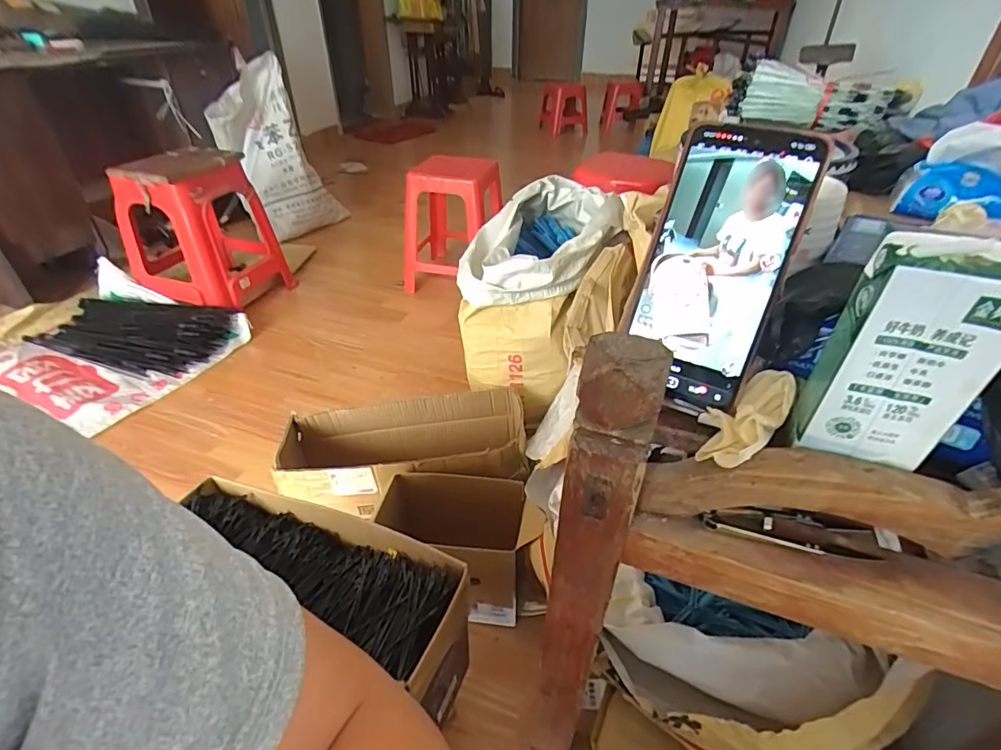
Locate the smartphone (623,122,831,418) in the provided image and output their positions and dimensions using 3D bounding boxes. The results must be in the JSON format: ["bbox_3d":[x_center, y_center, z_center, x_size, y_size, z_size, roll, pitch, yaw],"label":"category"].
[{"bbox_3d":[0.127,-0.063,0.302,0.081,0.163,0.006,17,8,23],"label":"smartphone"}]

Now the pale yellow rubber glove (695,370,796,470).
[{"bbox_3d":[0.143,0.028,0.295,0.032,0.035,0.071,28,45,31],"label":"pale yellow rubber glove"}]

